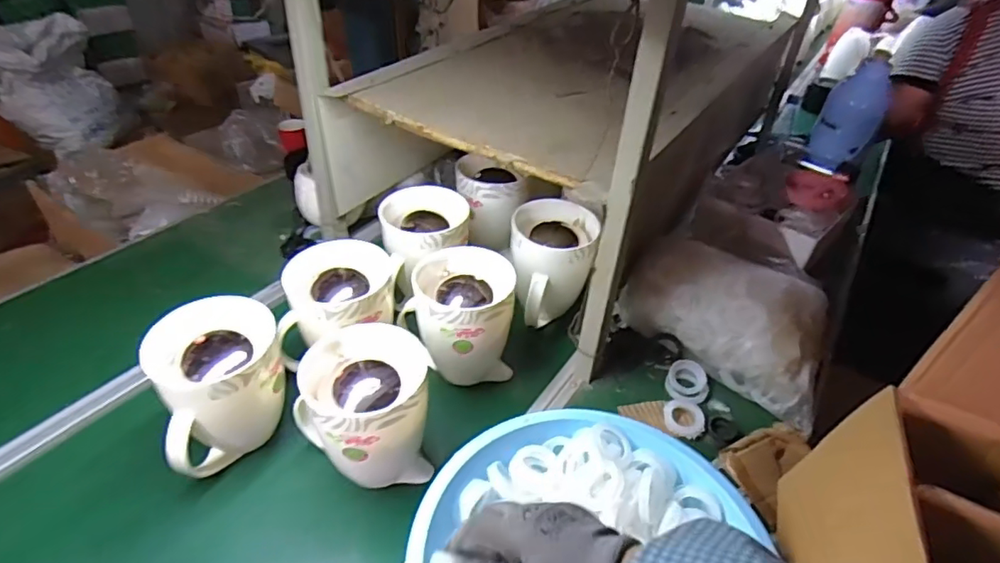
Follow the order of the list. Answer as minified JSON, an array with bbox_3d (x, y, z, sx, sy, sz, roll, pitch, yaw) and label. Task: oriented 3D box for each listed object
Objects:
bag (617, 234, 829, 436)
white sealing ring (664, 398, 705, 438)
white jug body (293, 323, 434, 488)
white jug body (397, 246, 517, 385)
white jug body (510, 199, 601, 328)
[{"bbox_3d":[0.408,0.049,0.981,0.345,0.144,0.211,29,44,29],"label":"bag"},{"bbox_3d":[0.288,0.211,0.884,0.060,0.017,0.076,19,41,19],"label":"white sealing ring"},{"bbox_3d":[-0.180,0.175,0.752,0.135,0.186,0.171,-18,43,-26],"label":"white jug body"},{"bbox_3d":[-0.063,0.065,0.898,0.162,0.178,0.157,-1,38,-7],"label":"white jug body"},{"bbox_3d":[0.083,-0.034,1.009,0.136,0.158,0.158,5,38,1],"label":"white jug body"}]

